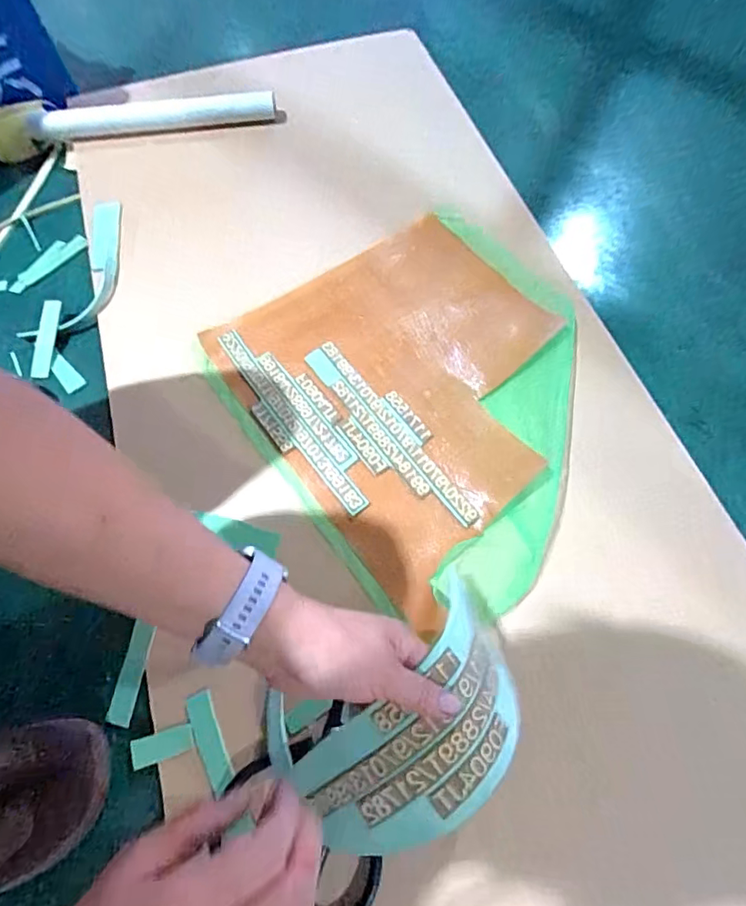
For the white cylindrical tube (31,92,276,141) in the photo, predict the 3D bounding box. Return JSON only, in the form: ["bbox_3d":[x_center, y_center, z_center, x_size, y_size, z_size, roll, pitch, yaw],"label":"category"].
[{"bbox_3d":[-0.304,-0.468,0.714,0.334,0.041,0.039,-5,66,1],"label":"white cylindrical tube"}]

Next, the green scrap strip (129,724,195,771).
[{"bbox_3d":[-0.172,0.239,0.411,0.046,0.010,0.021,-16,66,-4],"label":"green scrap strip"}]

